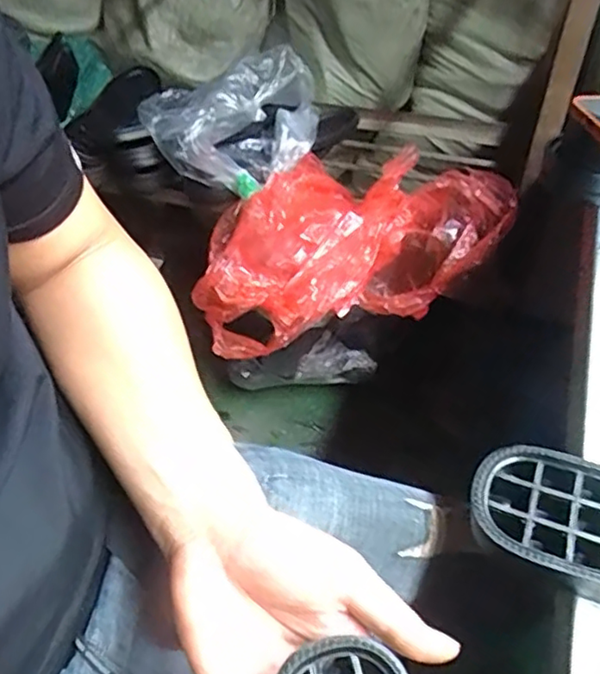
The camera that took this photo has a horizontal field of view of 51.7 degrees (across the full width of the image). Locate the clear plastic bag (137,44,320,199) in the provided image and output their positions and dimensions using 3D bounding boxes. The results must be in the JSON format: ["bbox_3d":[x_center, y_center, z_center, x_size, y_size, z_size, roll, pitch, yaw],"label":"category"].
[{"bbox_3d":[-0.098,-0.315,0.919,0.258,0.123,0.190,-8,49,-2],"label":"clear plastic bag"}]

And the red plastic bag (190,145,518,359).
[{"bbox_3d":[0.054,-0.132,0.863,0.389,0.158,0.241,-13,50,-7],"label":"red plastic bag"}]

